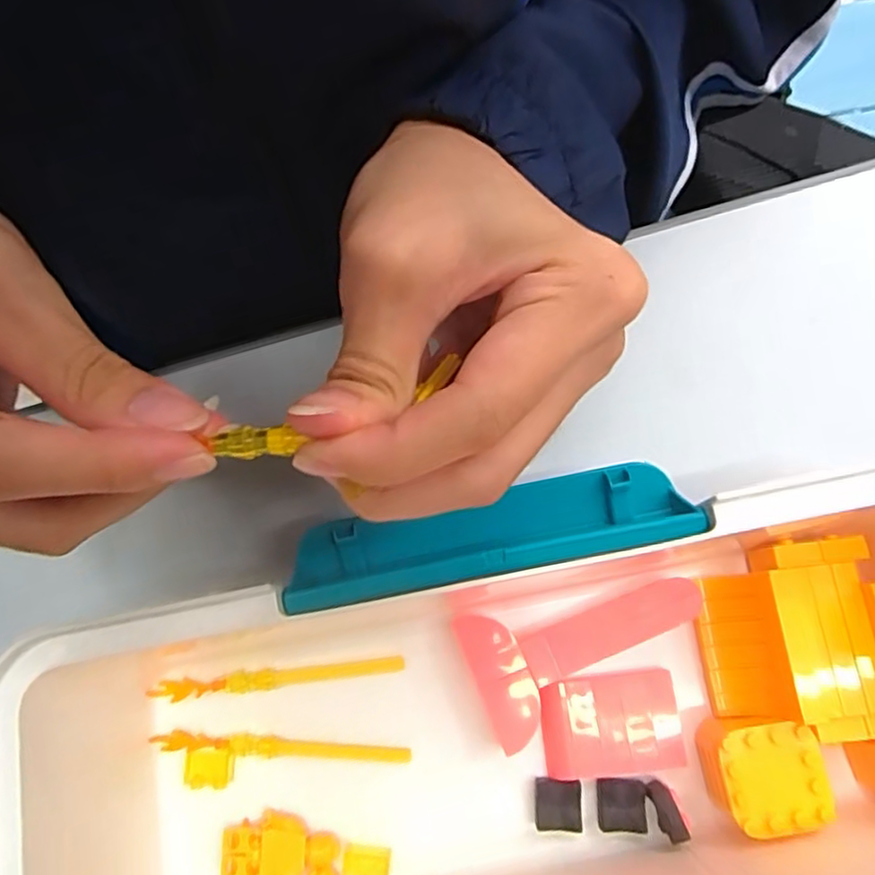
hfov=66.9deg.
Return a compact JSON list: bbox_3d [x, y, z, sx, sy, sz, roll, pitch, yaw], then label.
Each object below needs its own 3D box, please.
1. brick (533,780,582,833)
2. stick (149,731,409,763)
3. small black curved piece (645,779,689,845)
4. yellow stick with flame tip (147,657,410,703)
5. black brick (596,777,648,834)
[{"bbox_3d":[0.042,0.127,0.230,0.016,0.008,0.016,-2,76,2],"label":"brick"},{"bbox_3d":[-0.057,0.113,0.240,0.091,0.004,0.007,3,76,4],"label":"stick"},{"bbox_3d":[0.077,0.126,0.224,0.006,0.013,0.017,-22,76,-3],"label":"small black curved piece"},{"bbox_3d":[-0.059,0.090,0.246,0.092,0.005,0.007,-7,76,1],"label":"yellow stick with flame tip"},{"bbox_3d":[0.063,0.127,0.228,0.015,0.009,0.017,-3,76,2],"label":"black brick"}]

